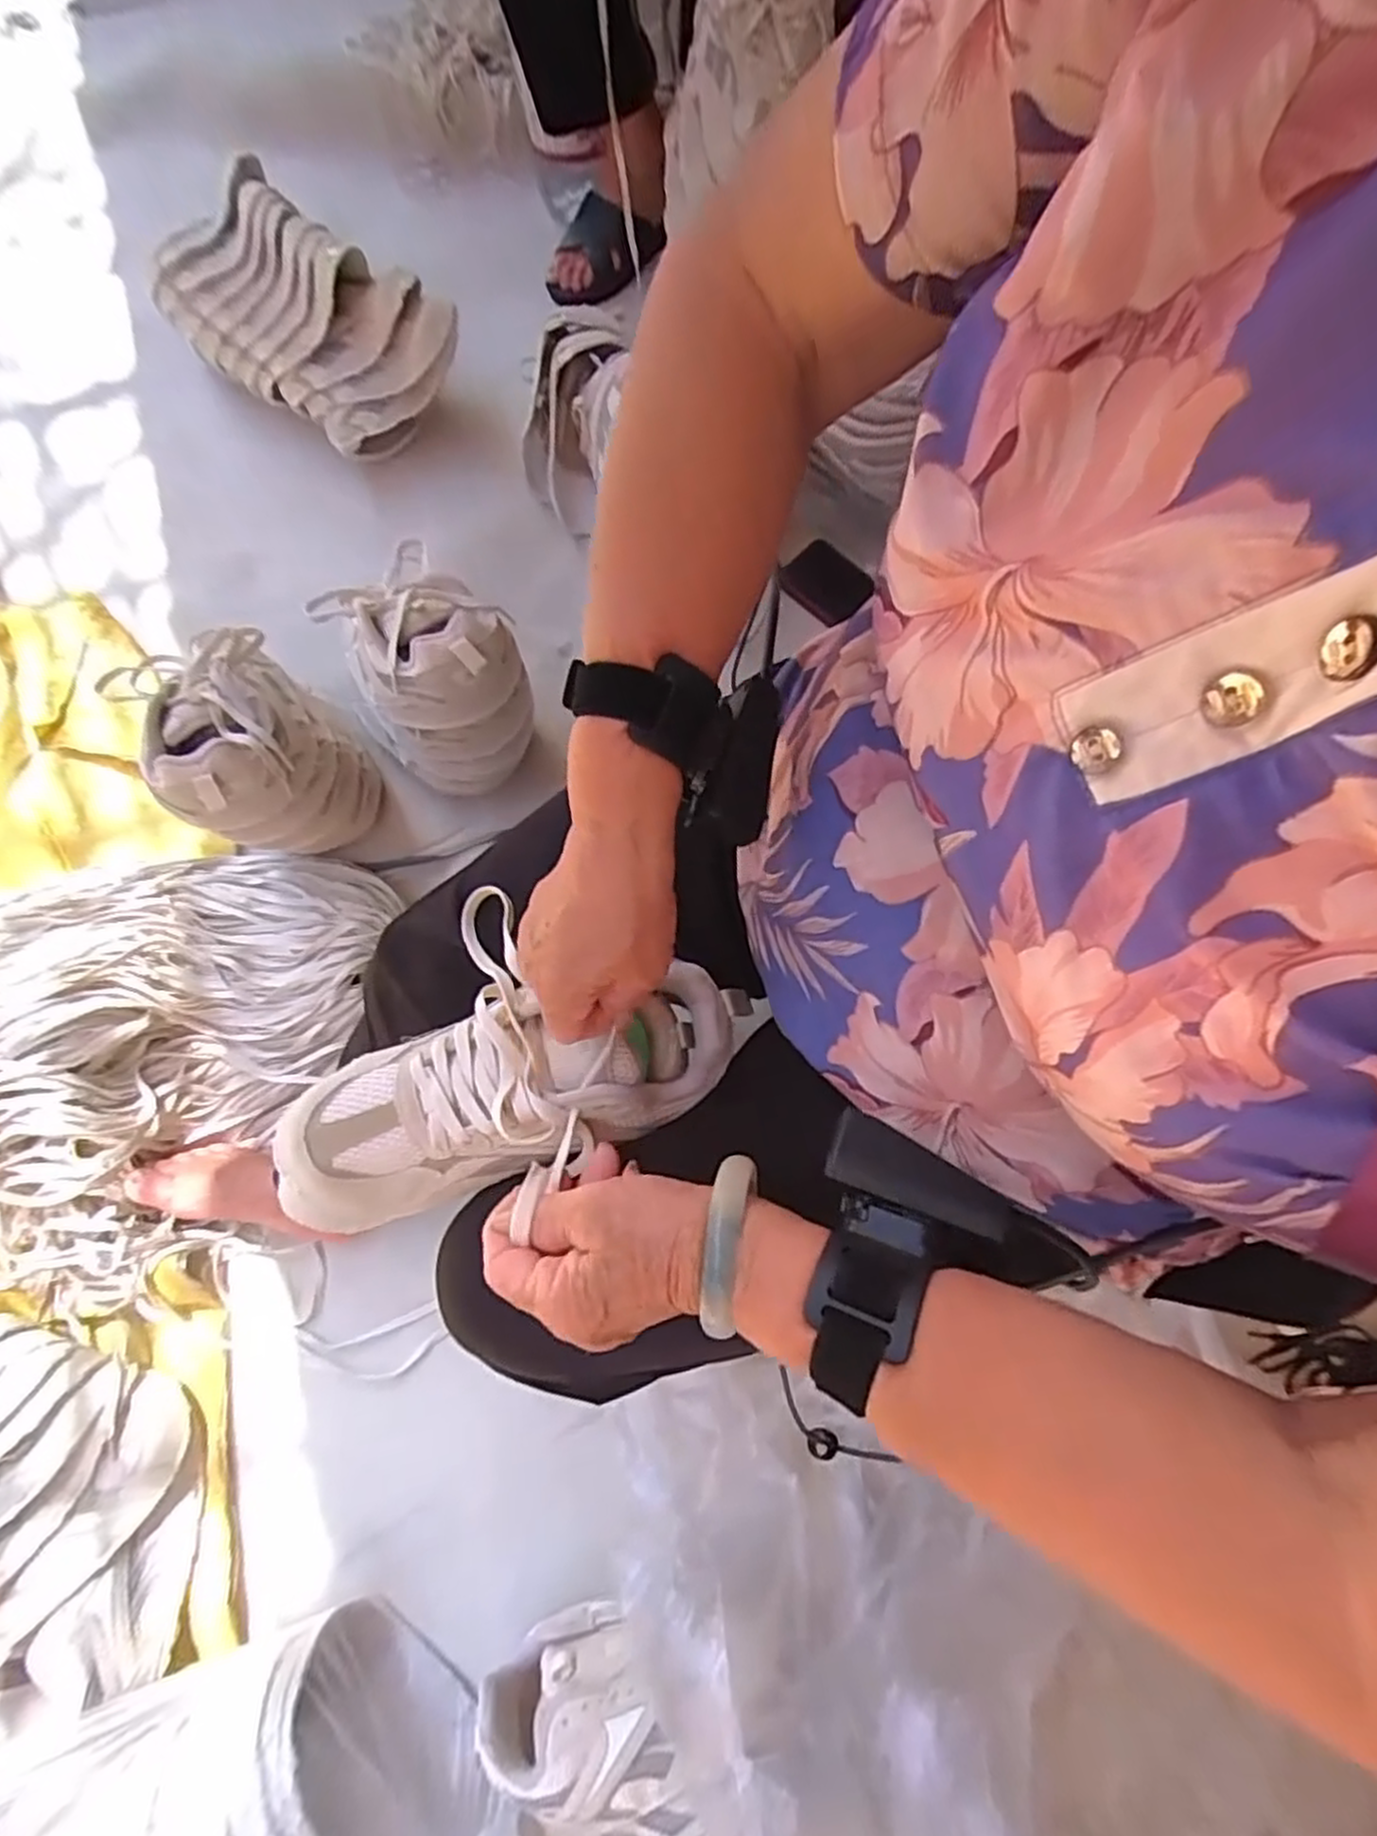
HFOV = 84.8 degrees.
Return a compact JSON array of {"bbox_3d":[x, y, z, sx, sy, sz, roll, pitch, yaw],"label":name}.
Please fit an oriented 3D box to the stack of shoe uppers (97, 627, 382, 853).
[{"bbox_3d":[-0.406,-0.159,0.722,0.145,0.228,0.190,-34,78,-10],"label":"stack of shoe uppers"}]

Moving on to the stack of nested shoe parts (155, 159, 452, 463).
[{"bbox_3d":[-0.503,-0.771,0.953,0.397,0.150,0.188,38,77,8],"label":"stack of nested shoe parts"}]

